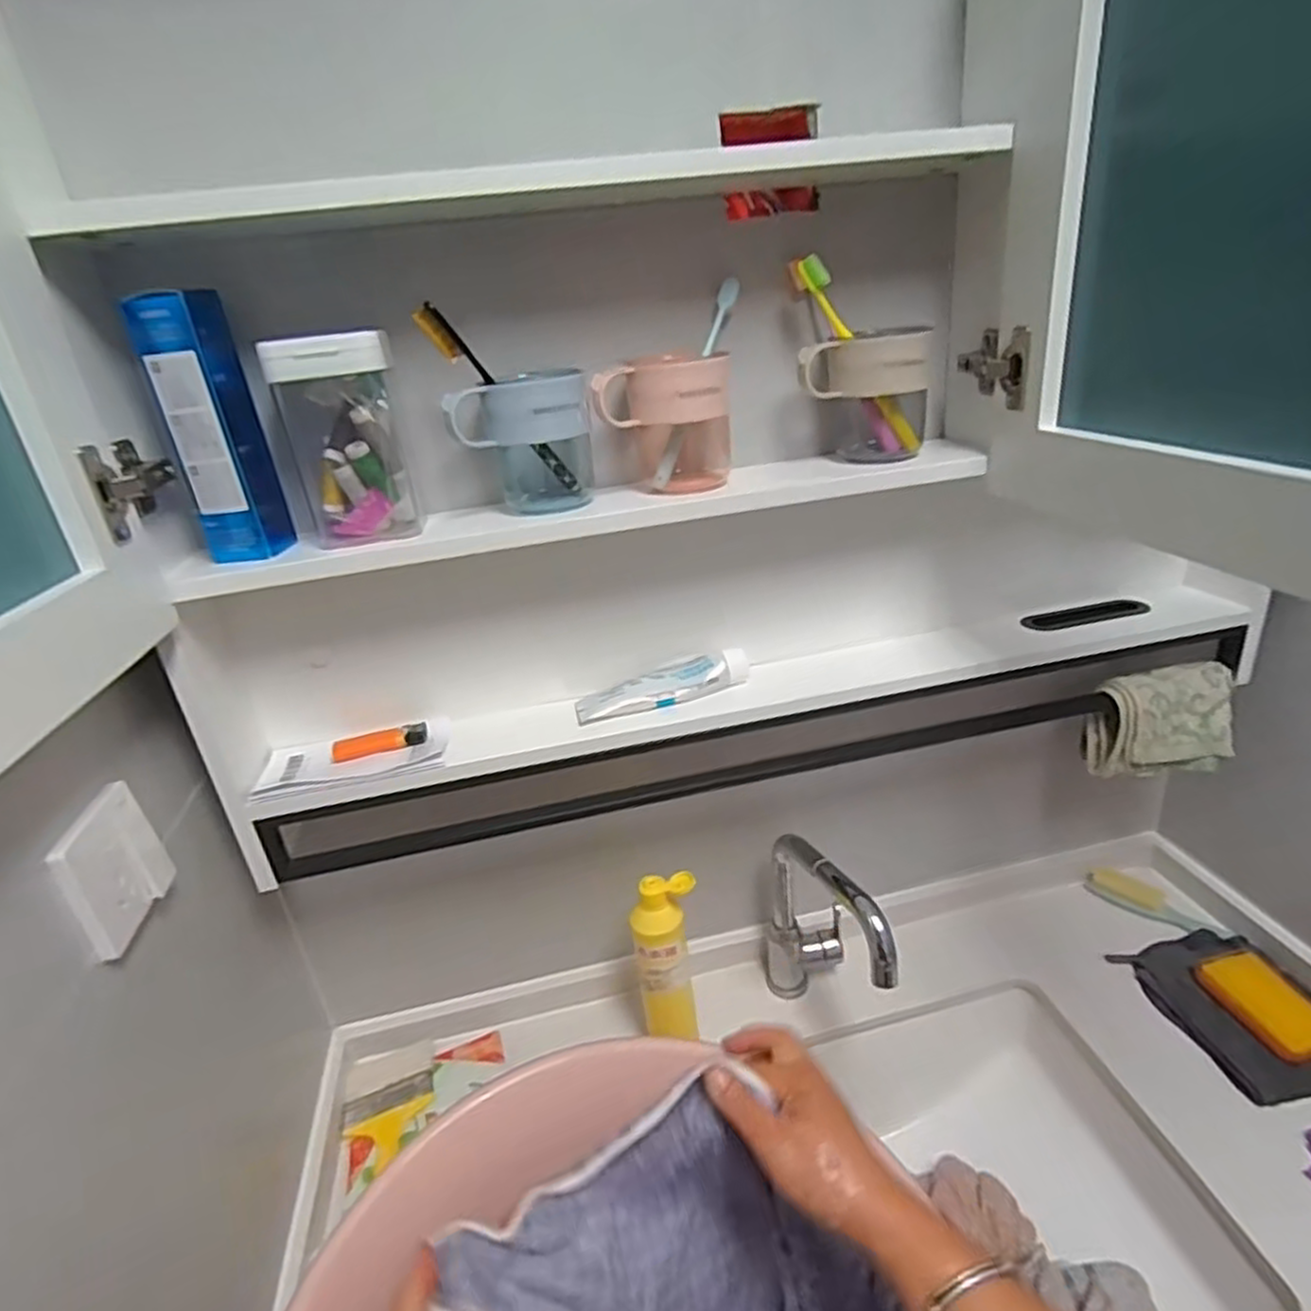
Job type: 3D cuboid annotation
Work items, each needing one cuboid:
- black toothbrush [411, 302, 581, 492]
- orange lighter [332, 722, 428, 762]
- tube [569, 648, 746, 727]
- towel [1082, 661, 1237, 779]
[{"bbox_3d":[-0.116,-0.192,0.576,0.016,0.183,0.020,17,69,41],"label":"black toothbrush"},{"bbox_3d":[-0.249,0.079,0.673,0.081,0.017,0.016,-11,25,-10],"label":"orange lighter"},{"bbox_3d":[0.006,0.026,0.696,0.163,0.032,0.042,-11,25,-10],"label":"tube"},{"bbox_3d":[0.527,0.072,0.767,0.133,0.100,0.060,-7,25,0],"label":"towel"}]

